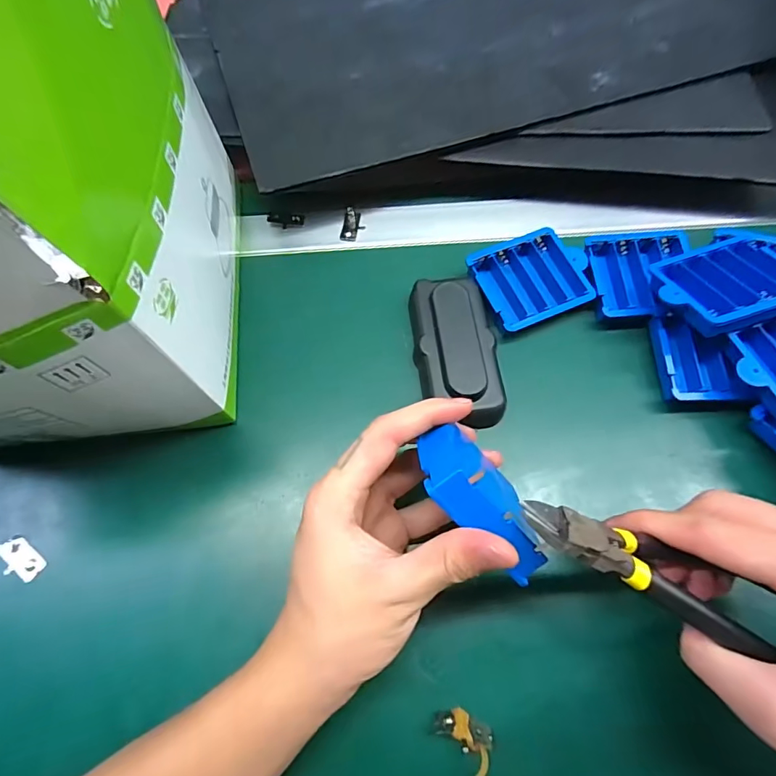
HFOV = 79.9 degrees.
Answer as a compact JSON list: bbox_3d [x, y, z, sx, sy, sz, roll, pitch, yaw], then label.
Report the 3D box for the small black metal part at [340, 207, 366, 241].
[{"bbox_3d":[-0.027,-0.127,0.360,0.017,0.008,0.028,6,65,5],"label":"small black metal part"}]

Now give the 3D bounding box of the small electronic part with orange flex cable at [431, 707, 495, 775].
[{"bbox_3d":[0.036,0.167,0.223,0.029,0.014,0.018,34,70,16],"label":"small electronic part with orange flex cable"}]

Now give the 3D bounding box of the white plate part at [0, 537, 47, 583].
[{"bbox_3d":[-0.212,0.099,0.266,0.032,0.005,0.016,34,70,16],"label":"white plate part"}]

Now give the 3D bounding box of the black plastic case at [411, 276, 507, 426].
[{"bbox_3d":[0.044,-0.025,0.303,0.053,0.028,0.098,-4,65,0],"label":"black plastic case"}]

